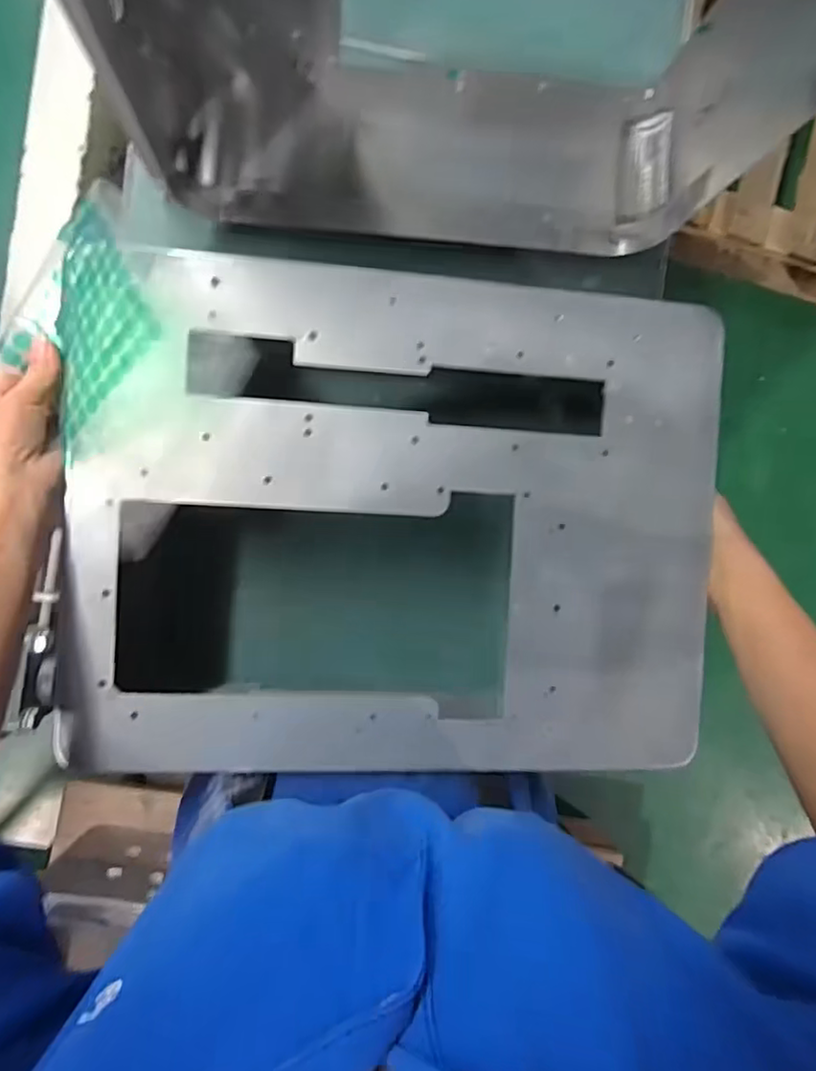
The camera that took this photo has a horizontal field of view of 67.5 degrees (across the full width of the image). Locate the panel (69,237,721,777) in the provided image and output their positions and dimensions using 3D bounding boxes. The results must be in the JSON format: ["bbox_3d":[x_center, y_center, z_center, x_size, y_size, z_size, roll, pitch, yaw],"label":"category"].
[{"bbox_3d":[0.002,-0.008,0.429,0.447,0.014,0.344,3,92,-7],"label":"panel"}]

